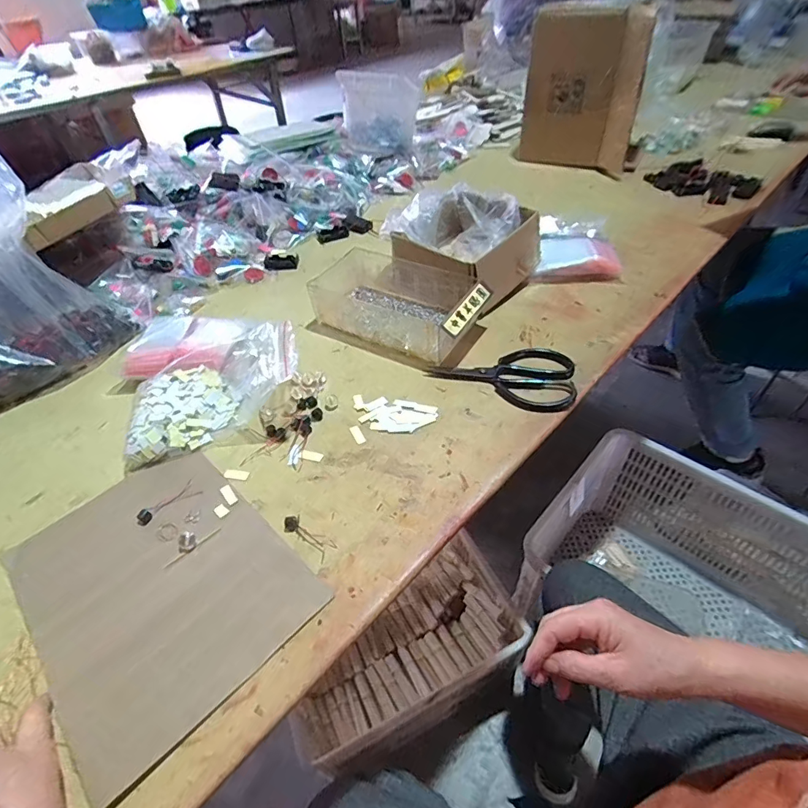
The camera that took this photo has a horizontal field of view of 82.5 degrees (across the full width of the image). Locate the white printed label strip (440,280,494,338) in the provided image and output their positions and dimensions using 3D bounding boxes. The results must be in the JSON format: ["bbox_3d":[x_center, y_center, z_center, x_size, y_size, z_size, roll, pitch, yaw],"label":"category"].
[{"bbox_3d":[0.084,-0.125,0.608,0.026,0.009,0.109,44,57,-9],"label":"white printed label strip"}]

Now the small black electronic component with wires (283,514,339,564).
[{"bbox_3d":[-0.094,0.128,0.450,0.059,0.009,0.021,28,53,29],"label":"small black electronic component with wires"}]

